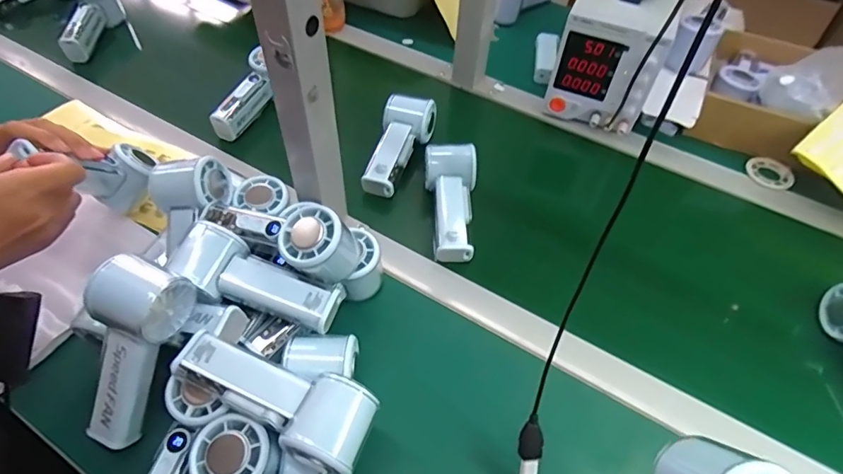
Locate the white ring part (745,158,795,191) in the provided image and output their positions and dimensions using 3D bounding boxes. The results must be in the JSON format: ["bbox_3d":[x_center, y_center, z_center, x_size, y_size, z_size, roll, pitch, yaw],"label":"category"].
[{"bbox_3d":[0.460,-0.084,0.641,0.056,0.009,0.056,2,52,-2],"label":"white ring part"}]

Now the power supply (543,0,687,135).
[{"bbox_3d":[0.282,-0.289,0.685,0.124,0.141,0.243,23,54,14],"label":"power supply"}]

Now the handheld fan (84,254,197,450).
[{"bbox_3d":[-0.233,0.095,0.389,0.057,0.154,0.061,21,10,13],"label":"handheld fan"}]

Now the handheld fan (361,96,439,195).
[{"bbox_3d":[-0.028,-0.118,0.616,0.061,0.049,0.141,13,52,7],"label":"handheld fan"}]

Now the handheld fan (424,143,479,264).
[{"bbox_3d":[0.036,-0.043,0.560,0.061,0.045,0.142,1,52,-3],"label":"handheld fan"}]

